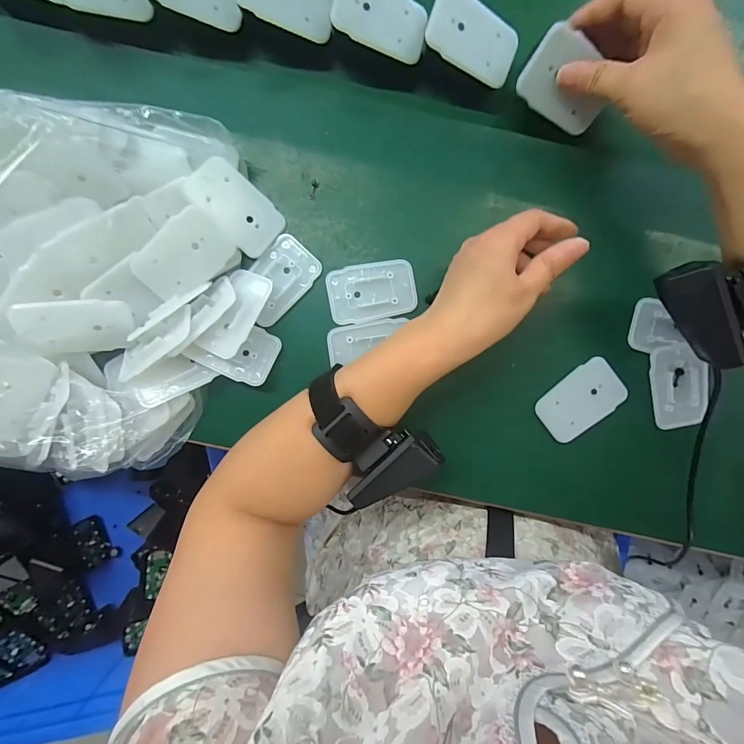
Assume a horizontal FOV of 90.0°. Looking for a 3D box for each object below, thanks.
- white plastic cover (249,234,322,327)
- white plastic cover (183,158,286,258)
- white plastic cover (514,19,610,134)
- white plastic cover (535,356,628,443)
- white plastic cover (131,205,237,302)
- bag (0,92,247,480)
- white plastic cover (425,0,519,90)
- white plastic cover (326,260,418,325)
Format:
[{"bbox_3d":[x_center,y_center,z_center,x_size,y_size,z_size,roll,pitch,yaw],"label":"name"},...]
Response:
[{"bbox_3d":[-0.075,-0.073,0.297,0.043,0.005,0.068,40,92,-3],"label":"white plastic cover"},{"bbox_3d":[-0.101,-0.124,0.280,0.067,0.004,0.043,45,77,-29],"label":"white plastic cover"},{"bbox_3d":[0.141,-0.206,0.266,0.067,0.008,0.045,17,129,-20],"label":"white plastic cover"},{"bbox_3d":[0.170,0.023,0.302,0.069,0.004,0.043,-40,93,1],"label":"white plastic cover"},{"bbox_3d":[-0.138,-0.085,0.274,0.066,0.004,0.043,-45,117,-3],"label":"white plastic cover"},{"bbox_3d":[-0.256,-0.058,0.259,0.317,0.075,0.261,7,93,-2],"label":"bag"},{"bbox_3d":[0.073,-0.239,0.266,0.068,0.004,0.043,16,100,-17],"label":"white plastic cover"},{"bbox_3d":[0.000,-0.065,0.299,0.069,0.004,0.044,-12,94,0],"label":"white plastic cover"}]

